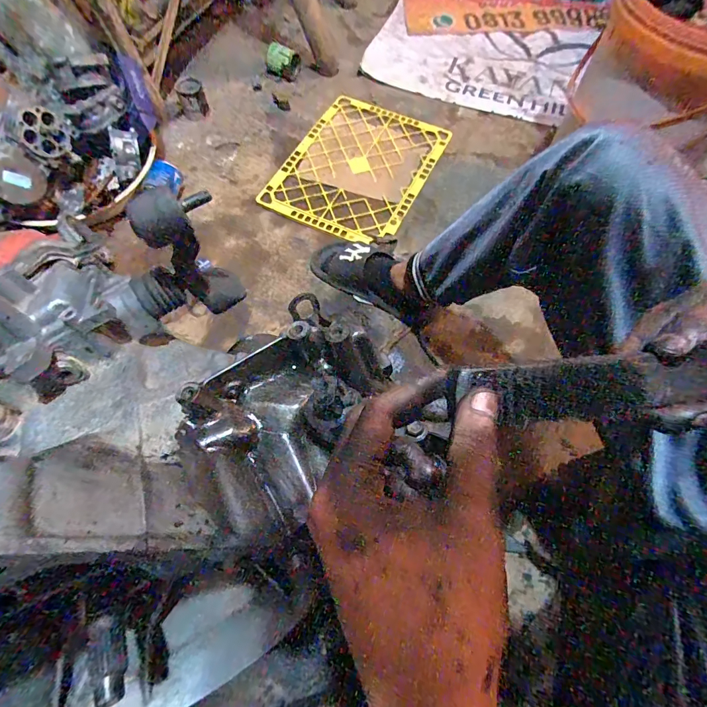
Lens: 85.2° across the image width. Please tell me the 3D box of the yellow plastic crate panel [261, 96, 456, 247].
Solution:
[{"bbox_3d":[0.016,-0.458,0.923,0.324,0.016,0.421,25,67,10],"label":"yellow plastic crate panel"}]

